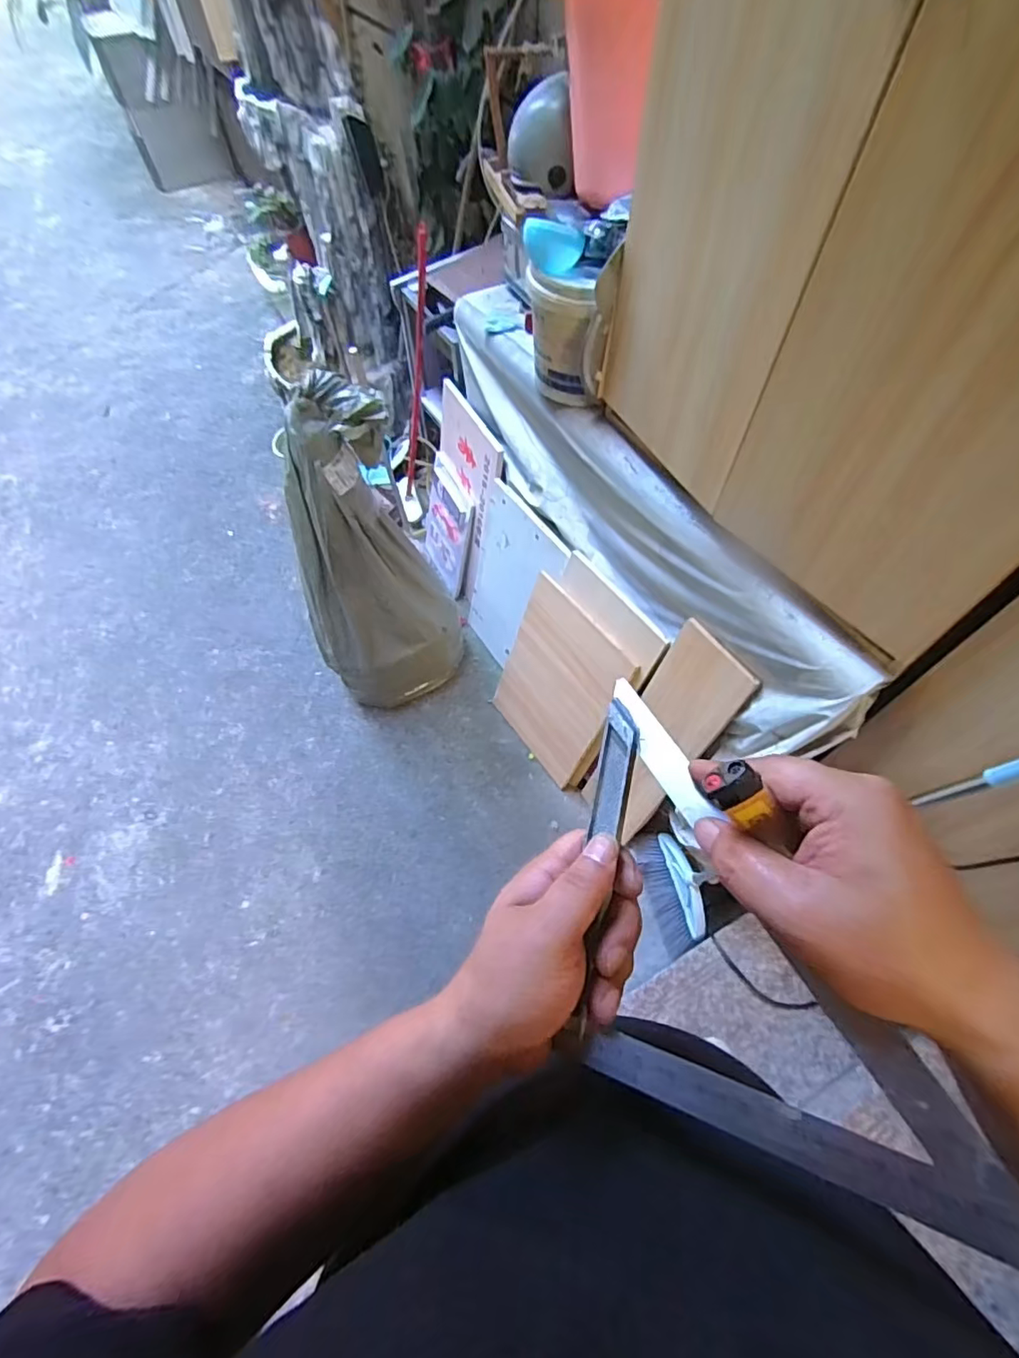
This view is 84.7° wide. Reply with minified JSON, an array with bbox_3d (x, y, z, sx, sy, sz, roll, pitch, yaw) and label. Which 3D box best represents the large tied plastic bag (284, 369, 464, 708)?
[{"bbox_3d":[-0.377,-0.289,1.545,0.423,0.914,0.325,-26,63,-13],"label":"large tied plastic bag"}]

